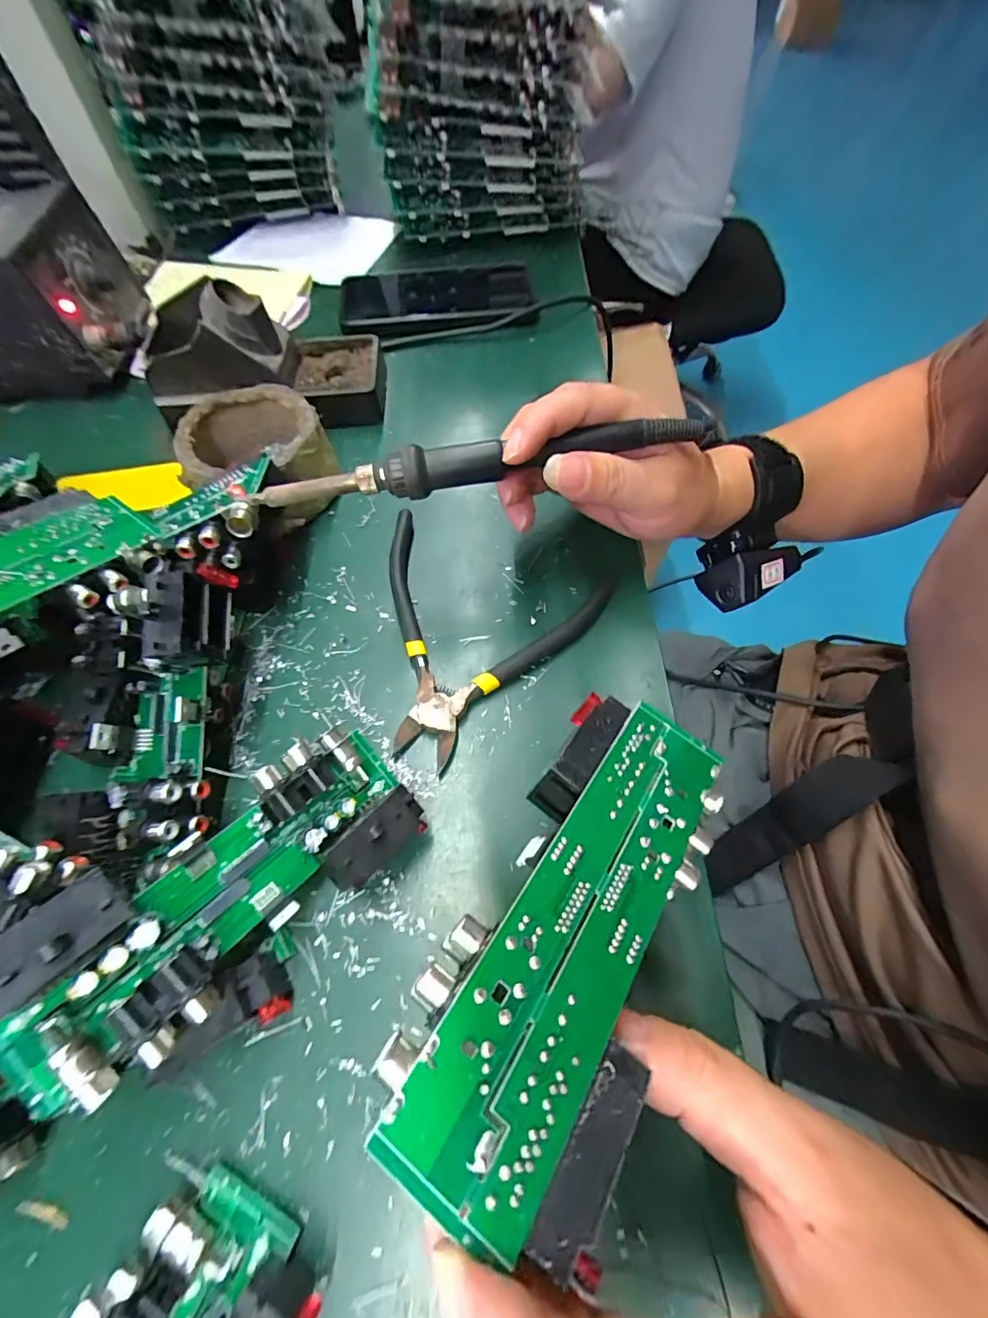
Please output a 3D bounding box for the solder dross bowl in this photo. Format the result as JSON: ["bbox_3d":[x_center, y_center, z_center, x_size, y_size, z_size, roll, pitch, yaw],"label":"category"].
[{"bbox_3d":[-0.143,-0.123,0.314,0.082,0.047,0.088,0,61,1],"label":"solder dross bowl"}]

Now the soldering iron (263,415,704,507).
[{"bbox_3d":[-0.004,-0.090,0.229,0.205,0.015,0.014,-9,62,0],"label":"soldering iron"}]

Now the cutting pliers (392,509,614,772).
[{"bbox_3d":[-0.014,-0.009,0.265,0.124,0.021,0.129,18,63,10],"label":"cutting pliers"}]

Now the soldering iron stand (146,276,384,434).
[{"bbox_3d":[-0.160,-0.208,0.349,0.158,0.070,0.082,-5,61,-2],"label":"soldering iron stand"}]

